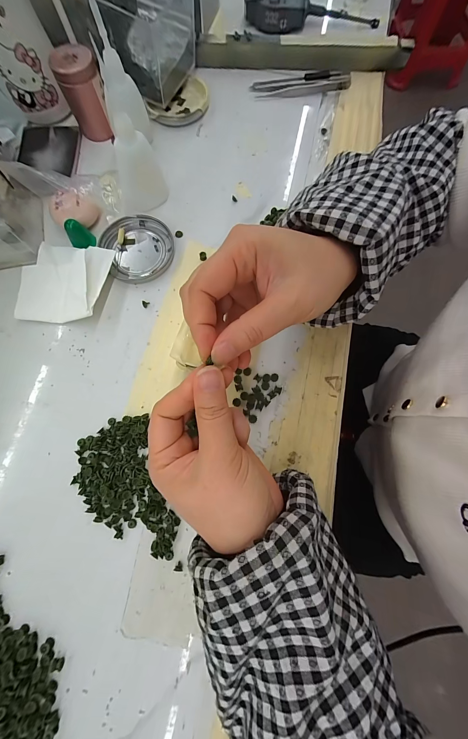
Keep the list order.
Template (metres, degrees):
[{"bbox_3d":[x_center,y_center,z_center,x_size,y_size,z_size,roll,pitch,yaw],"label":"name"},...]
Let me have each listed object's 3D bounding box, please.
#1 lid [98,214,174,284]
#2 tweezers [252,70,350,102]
[{"bbox_3d":[-0.103,-0.131,0.281,0.074,0.010,0.075,0,76,-2],"label":"lid"},{"bbox_3d":[0.090,-0.377,0.343,0.131,0.012,0.033,-7,77,-3],"label":"tweezers"}]

